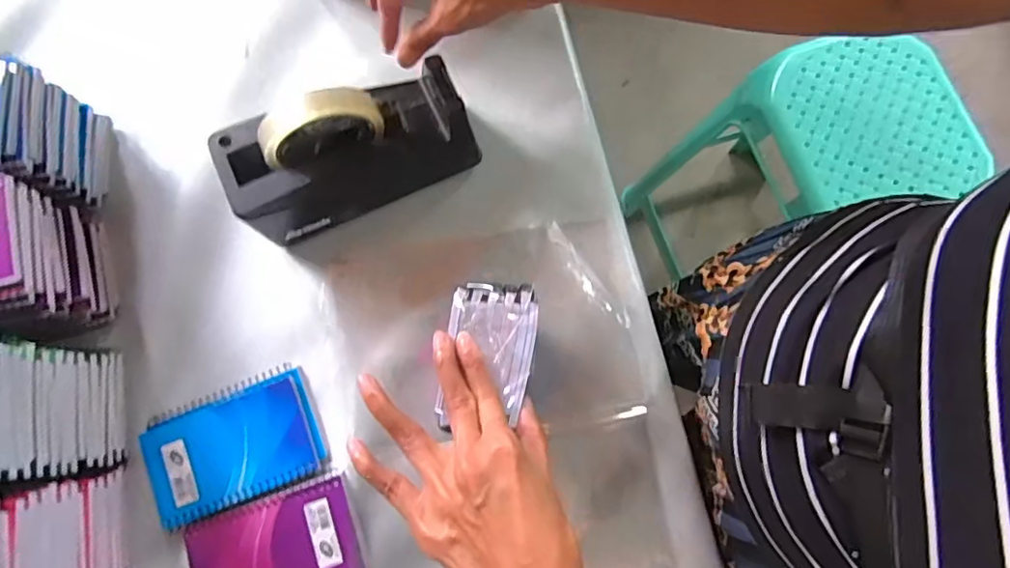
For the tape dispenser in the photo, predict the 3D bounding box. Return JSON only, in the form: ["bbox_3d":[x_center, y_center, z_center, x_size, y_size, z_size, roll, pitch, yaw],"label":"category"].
[{"bbox_3d":[-0.127,-0.112,0.475,0.196,0.122,0.074,-23,79,-4],"label":"tape dispenser"}]

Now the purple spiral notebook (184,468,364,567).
[{"bbox_3d":[-0.186,0.214,0.461,0.131,0.009,0.084,-20,79,-3],"label":"purple spiral notebook"}]

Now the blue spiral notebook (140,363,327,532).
[{"bbox_3d":[-0.226,0.134,0.479,0.135,0.014,0.090,-23,79,-4],"label":"blue spiral notebook"}]

